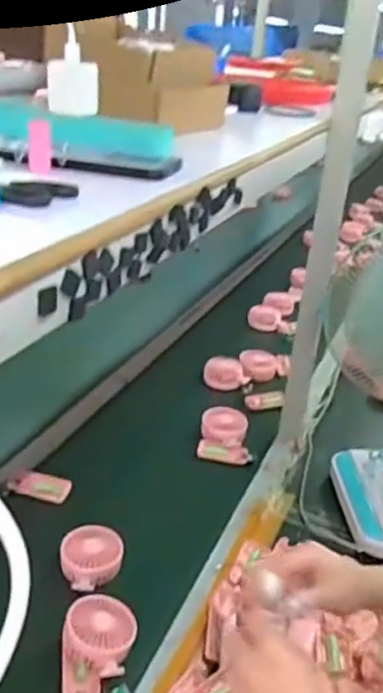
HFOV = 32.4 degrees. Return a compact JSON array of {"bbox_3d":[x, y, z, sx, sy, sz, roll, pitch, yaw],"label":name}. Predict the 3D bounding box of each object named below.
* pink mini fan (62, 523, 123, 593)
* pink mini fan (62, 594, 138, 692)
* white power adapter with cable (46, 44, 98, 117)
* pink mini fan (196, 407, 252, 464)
[{"bbox_3d":[-0.143,0.306,0.959,0.087,0.033,0.090,4,27,-2],"label":"pink mini fan"},{"bbox_3d":[-0.118,0.370,0.812,0.085,0.052,0.115,9,28,8],"label":"pink mini fan"},{"bbox_3d":[-0.121,-0.271,0.671,0.049,0.063,0.026,-4,28,-15],"label":"white power adapter with cable"},{"bbox_3d":[0.066,0.178,1.306,0.098,0.059,0.116,5,27,1],"label":"pink mini fan"}]

